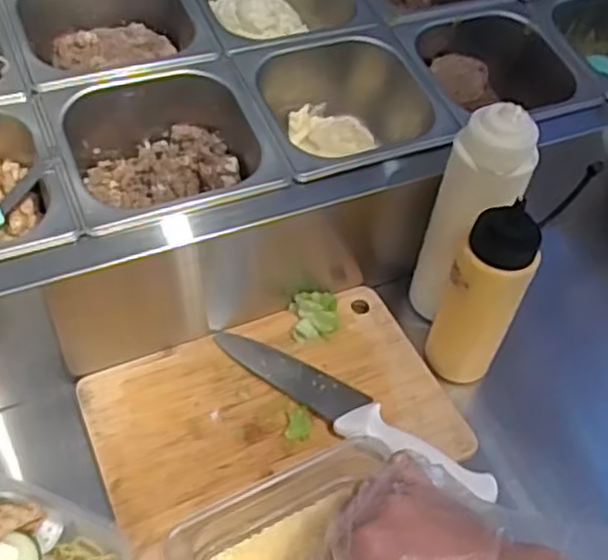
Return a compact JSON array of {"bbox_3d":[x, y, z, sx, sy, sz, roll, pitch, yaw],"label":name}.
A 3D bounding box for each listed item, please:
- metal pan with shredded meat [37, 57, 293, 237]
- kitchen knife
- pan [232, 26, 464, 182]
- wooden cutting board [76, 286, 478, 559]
[{"bbox_3d":[-0.126,-0.107,0.621,0.174,0.086,0.162,-17,54,-20],"label":"metal pan with shredded meat"},{"bbox_3d":[0.036,0.108,0.600,0.272,0.029,0.044,34,54,20],"label":"kitchen knife"},{"bbox_3d":[0.034,-0.156,0.681,0.183,0.103,0.171,-10,52,-15],"label":"pan"},{"bbox_3d":[-0.024,0.112,0.603,0.295,0.014,0.194,-18,54,-20],"label":"wooden cutting board"}]

